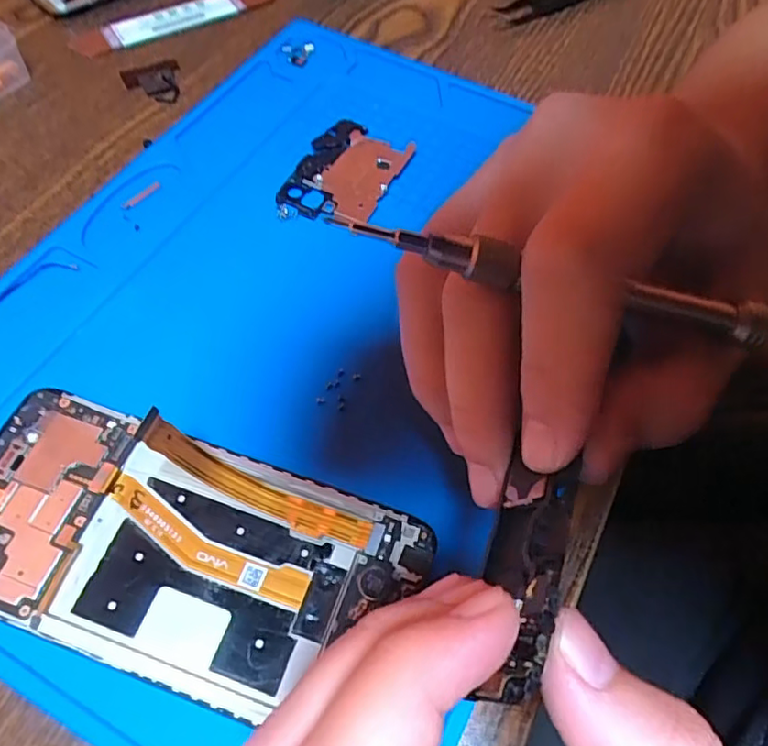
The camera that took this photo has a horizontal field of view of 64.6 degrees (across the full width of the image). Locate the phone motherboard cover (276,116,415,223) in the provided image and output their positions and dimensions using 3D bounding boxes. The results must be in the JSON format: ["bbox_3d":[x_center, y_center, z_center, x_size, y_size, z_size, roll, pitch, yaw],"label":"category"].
[{"bbox_3d":[-0.017,-0.095,0.284,0.043,0.004,0.064,25,62,11],"label":"phone motherboard cover"}]

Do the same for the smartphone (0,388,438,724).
[{"bbox_3d":[-0.065,0.054,0.191,0.146,0.014,0.070,17,61,6],"label":"smartphone"}]

